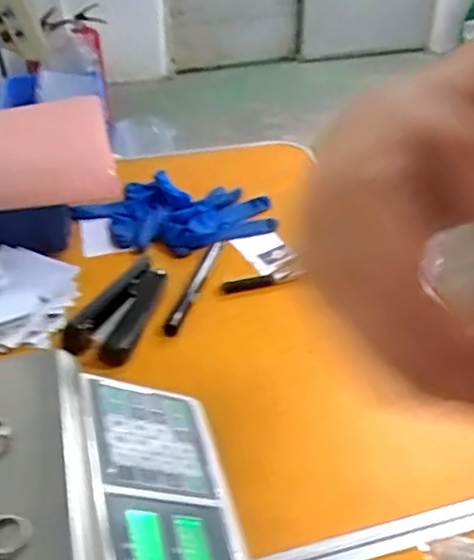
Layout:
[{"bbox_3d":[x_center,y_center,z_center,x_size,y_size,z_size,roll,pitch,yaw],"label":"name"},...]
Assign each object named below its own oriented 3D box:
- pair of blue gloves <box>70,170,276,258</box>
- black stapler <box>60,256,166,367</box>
[{"bbox_3d":[-0.075,-0.082,0.743,0.228,0.033,0.120,4,37,5],"label":"pair of blue gloves"},{"bbox_3d":[-0.110,0.026,0.608,0.060,0.032,0.129,14,39,17],"label":"black stapler"}]

